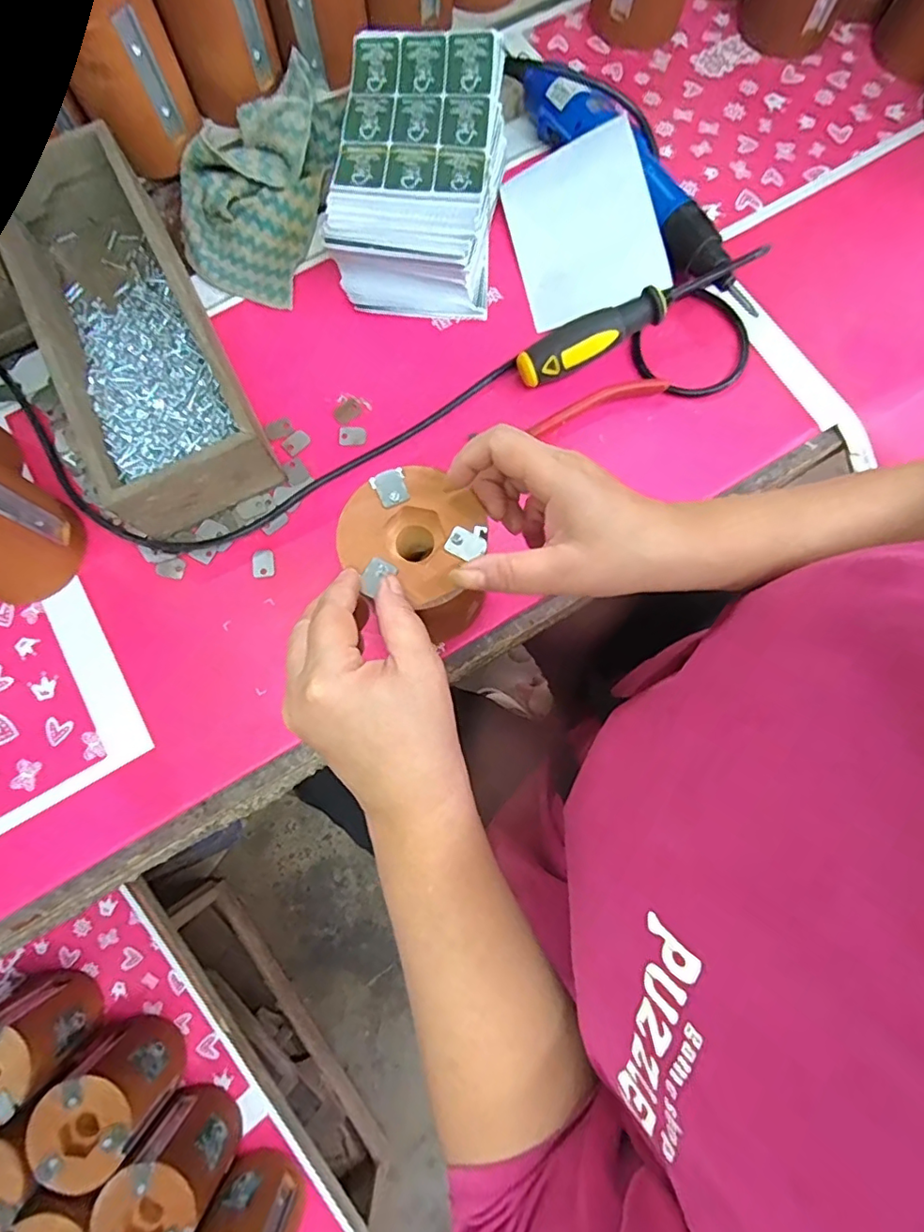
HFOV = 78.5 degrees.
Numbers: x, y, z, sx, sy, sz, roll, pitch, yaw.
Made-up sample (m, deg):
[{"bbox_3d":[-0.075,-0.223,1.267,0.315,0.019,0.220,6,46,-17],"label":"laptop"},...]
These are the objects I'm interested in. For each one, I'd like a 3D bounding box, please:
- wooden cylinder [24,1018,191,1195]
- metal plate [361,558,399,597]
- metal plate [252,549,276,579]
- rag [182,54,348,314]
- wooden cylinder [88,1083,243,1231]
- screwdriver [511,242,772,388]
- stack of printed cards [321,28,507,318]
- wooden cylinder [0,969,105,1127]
[{"bbox_3d":[-0.298,0.411,0.485,0.074,0.099,0.076,0,78,-1],"label":"wooden cylinder"},{"bbox_3d":[-0.044,-0.020,0.287,0.015,0.004,0.019,32,79,7],"label":"metal plate"},{"bbox_3d":[-0.138,-0.037,0.392,0.015,0.004,0.021,-10,77,-2],"label":"metal plate"},{"bbox_3d":[-0.164,-0.349,0.444,0.115,0.042,0.205,9,77,2],"label":"rag"},{"bbox_3d":[-0.238,0.465,0.479,0.075,0.117,0.079,0,78,-1],"label":"wooden cylinder"},{"bbox_3d":[0.132,-0.217,0.407,0.192,0.028,0.026,-25,78,1],"label":"screwdriver"},{"bbox_3d":[-0.032,-0.323,0.419,0.110,0.076,0.169,5,77,2],"label":"stack of printed cards"},{"bbox_3d":[-0.382,0.369,0.487,0.081,0.098,0.081,0,78,-1],"label":"wooden cylinder"}]

